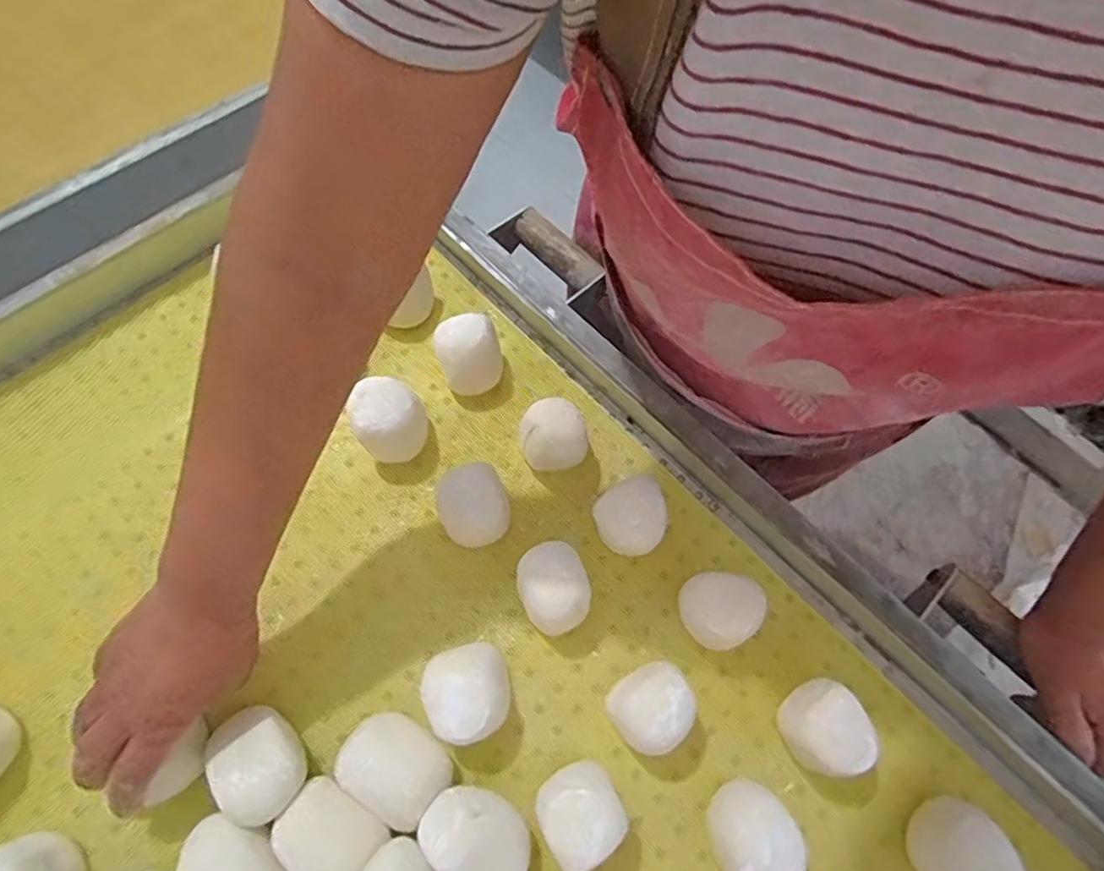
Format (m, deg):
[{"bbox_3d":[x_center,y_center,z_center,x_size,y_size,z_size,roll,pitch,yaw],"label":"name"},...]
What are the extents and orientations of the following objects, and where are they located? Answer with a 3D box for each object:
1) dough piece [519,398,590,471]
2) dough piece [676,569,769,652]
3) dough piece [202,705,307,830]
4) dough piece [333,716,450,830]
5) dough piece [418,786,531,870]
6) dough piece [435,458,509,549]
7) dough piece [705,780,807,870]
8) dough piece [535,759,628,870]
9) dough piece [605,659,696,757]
[{"bbox_3d":[0.000,0.004,0.489,0.048,0.067,0.050,1,68,-3],"label":"dough piece"},{"bbox_3d":[0.122,0.129,0.450,0.056,0.054,0.052,0,67,-1],"label":"dough piece"},{"bbox_3d":[-0.191,0.213,0.397,0.068,0.049,0.052,43,72,13],"label":"dough piece"},{"bbox_3d":[-0.105,0.221,0.405,0.068,0.036,0.053,38,71,12],"label":"dough piece"},{"bbox_3d":[-0.047,0.256,0.387,0.068,0.054,0.048,31,70,12],"label":"dough piece"},{"bbox_3d":[-0.059,0.058,0.472,0.056,0.049,0.062,-22,71,-12],"label":"dough piece"},{"bbox_3d":[0.130,0.261,0.391,0.055,0.057,0.054,1,68,-3],"label":"dough piece"},{"bbox_3d":[0.018,0.244,0.392,0.050,0.063,0.048,-29,70,-12],"label":"dough piece"},{"bbox_3d":[0.070,0.188,0.420,0.056,0.061,0.053,0,67,-1],"label":"dough piece"}]

